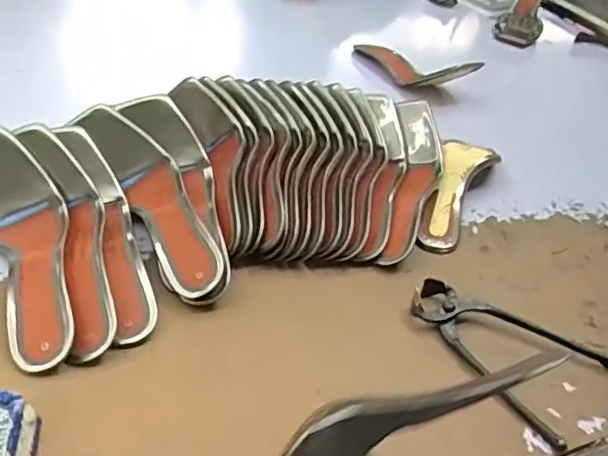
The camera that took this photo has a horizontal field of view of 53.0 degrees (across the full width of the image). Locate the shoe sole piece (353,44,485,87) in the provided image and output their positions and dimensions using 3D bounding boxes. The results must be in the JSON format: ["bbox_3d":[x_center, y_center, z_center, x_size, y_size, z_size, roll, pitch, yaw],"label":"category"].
[{"bbox_3d":[0.171,-0.259,0.983,0.079,0.045,0.231,-16,31,-29],"label":"shoe sole piece"}]

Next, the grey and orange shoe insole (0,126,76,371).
[{"bbox_3d":[-0.234,0.014,0.507,0.082,0.059,0.235,-15,56,-28],"label":"grey and orange shoe insole"}]

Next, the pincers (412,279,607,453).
[{"bbox_3d":[0.166,0.099,0.522,0.163,0.030,0.121,30,42,26],"label":"pincers"}]

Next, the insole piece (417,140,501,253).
[{"bbox_3d":[0.169,-0.042,0.688,0.056,0.029,0.185,21,51,16],"label":"insole piece"}]

